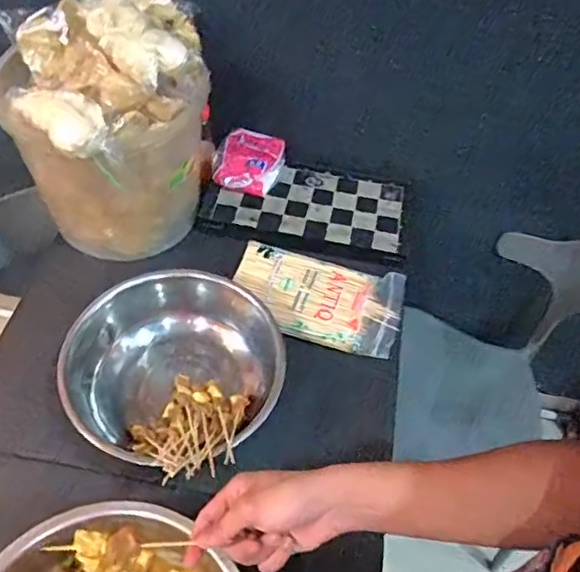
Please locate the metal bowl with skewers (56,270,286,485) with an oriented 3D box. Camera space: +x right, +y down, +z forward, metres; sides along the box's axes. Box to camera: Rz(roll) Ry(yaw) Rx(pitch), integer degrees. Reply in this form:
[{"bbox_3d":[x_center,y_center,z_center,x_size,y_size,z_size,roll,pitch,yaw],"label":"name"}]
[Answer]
[{"bbox_3d":[-0.143,0.118,0.782,0.250,0.155,0.278,26,56,14],"label":"metal bowl with skewers"}]

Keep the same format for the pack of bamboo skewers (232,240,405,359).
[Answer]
[{"bbox_3d":[0.041,0.015,0.911,0.263,0.020,0.153,14,54,6],"label":"pack of bamboo skewers"}]

